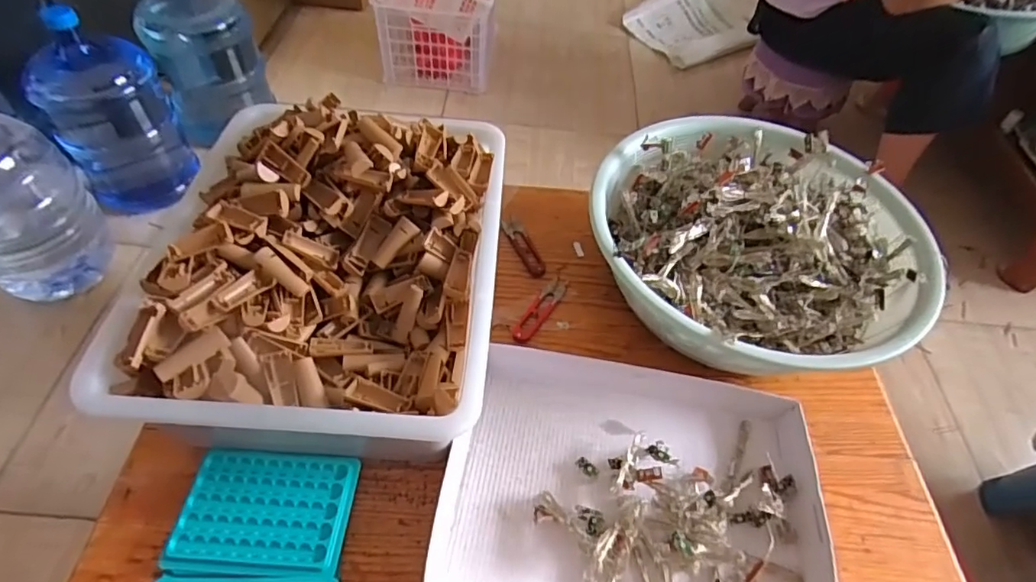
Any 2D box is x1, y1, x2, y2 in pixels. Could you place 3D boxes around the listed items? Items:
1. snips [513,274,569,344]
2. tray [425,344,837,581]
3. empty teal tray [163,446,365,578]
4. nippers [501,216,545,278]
[{"bbox_3d":[0.025,0.019,0.598,0.022,0.006,0.098,27,54,15],"label":"snips"},{"bbox_3d":[0.095,0.162,0.469,0.305,0.036,0.221,11,52,3],"label":"tray"},{"bbox_3d":[-0.199,0.175,0.446,0.127,0.017,0.091,5,52,-2],"label":"empty teal tray"},{"bbox_3d":[0.008,-0.053,0.651,0.024,0.006,0.090,-18,56,-18],"label":"nippers"}]

